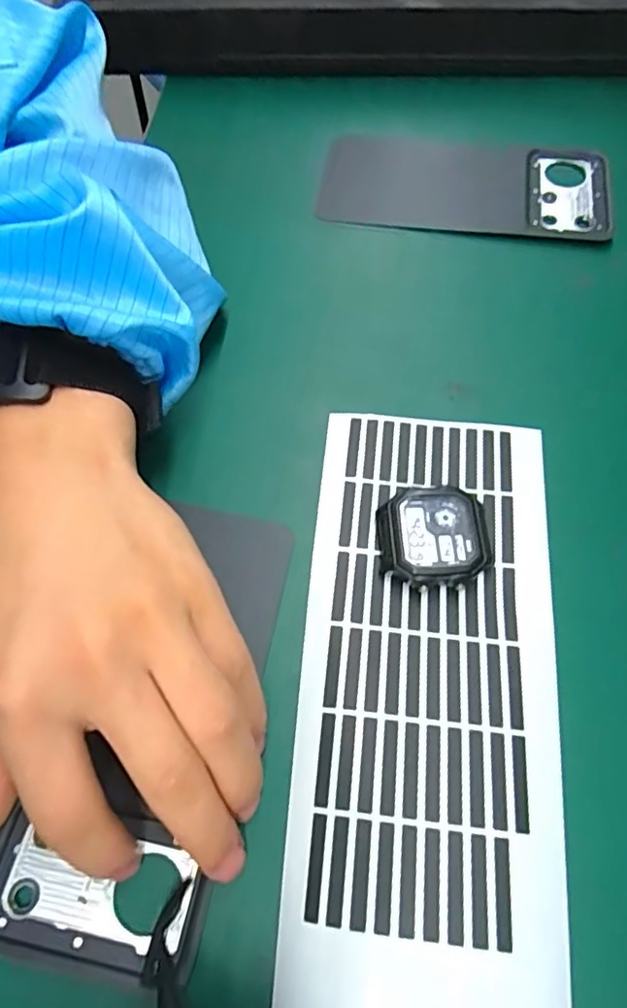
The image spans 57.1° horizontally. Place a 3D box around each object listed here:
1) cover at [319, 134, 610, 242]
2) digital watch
[{"bbox_3d":[0.083,-0.179,0.322,0.156,0.010,0.068,8,69,6],"label":"cover"},{"bbox_3d":[0.048,0.013,0.230,0.042,0.012,0.040,-3,66,0],"label":"digital watch"}]

